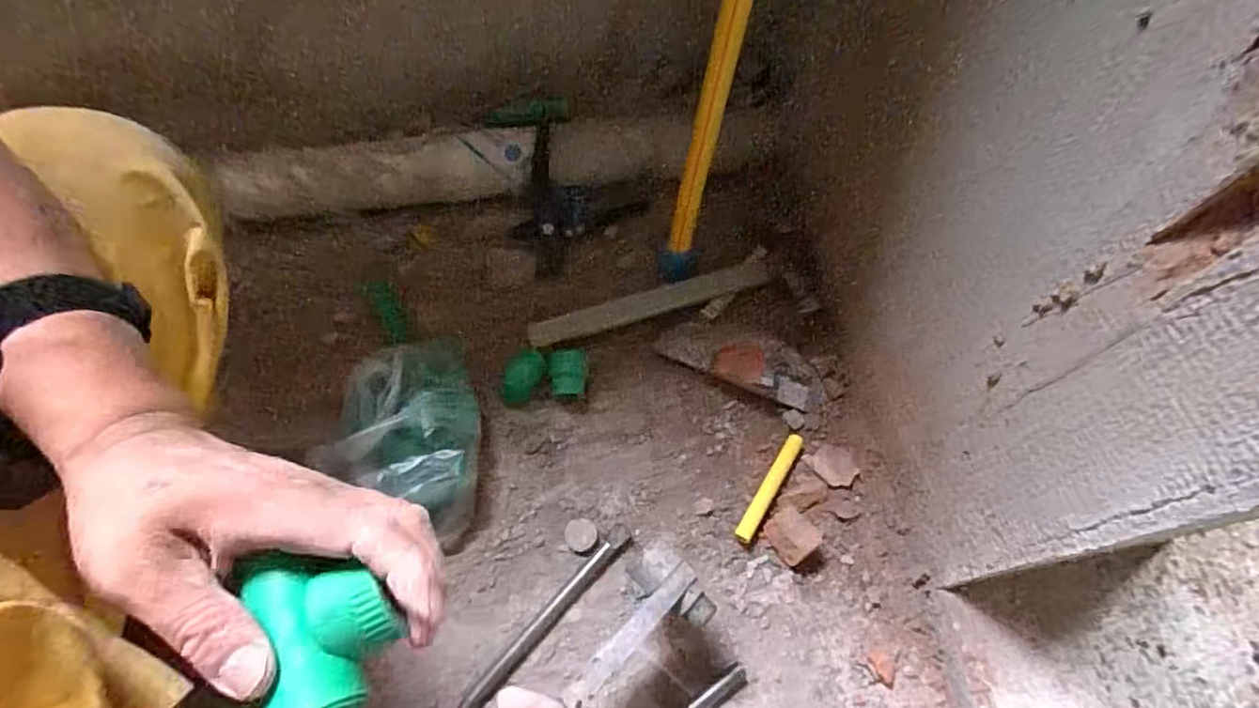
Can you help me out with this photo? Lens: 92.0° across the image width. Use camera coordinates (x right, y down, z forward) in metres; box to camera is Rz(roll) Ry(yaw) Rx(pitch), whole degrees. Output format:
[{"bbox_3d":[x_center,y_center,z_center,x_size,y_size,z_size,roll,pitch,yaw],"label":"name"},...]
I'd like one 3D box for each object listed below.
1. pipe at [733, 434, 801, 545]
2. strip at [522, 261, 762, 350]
[{"bbox_3d":[0.142,0.133,0.611,0.017,0.013,0.122,30,68,16],"label":"pipe"},{"bbox_3d":[0.023,-0.056,0.675,0.271,0.012,0.028,-15,88,-9],"label":"strip"}]

